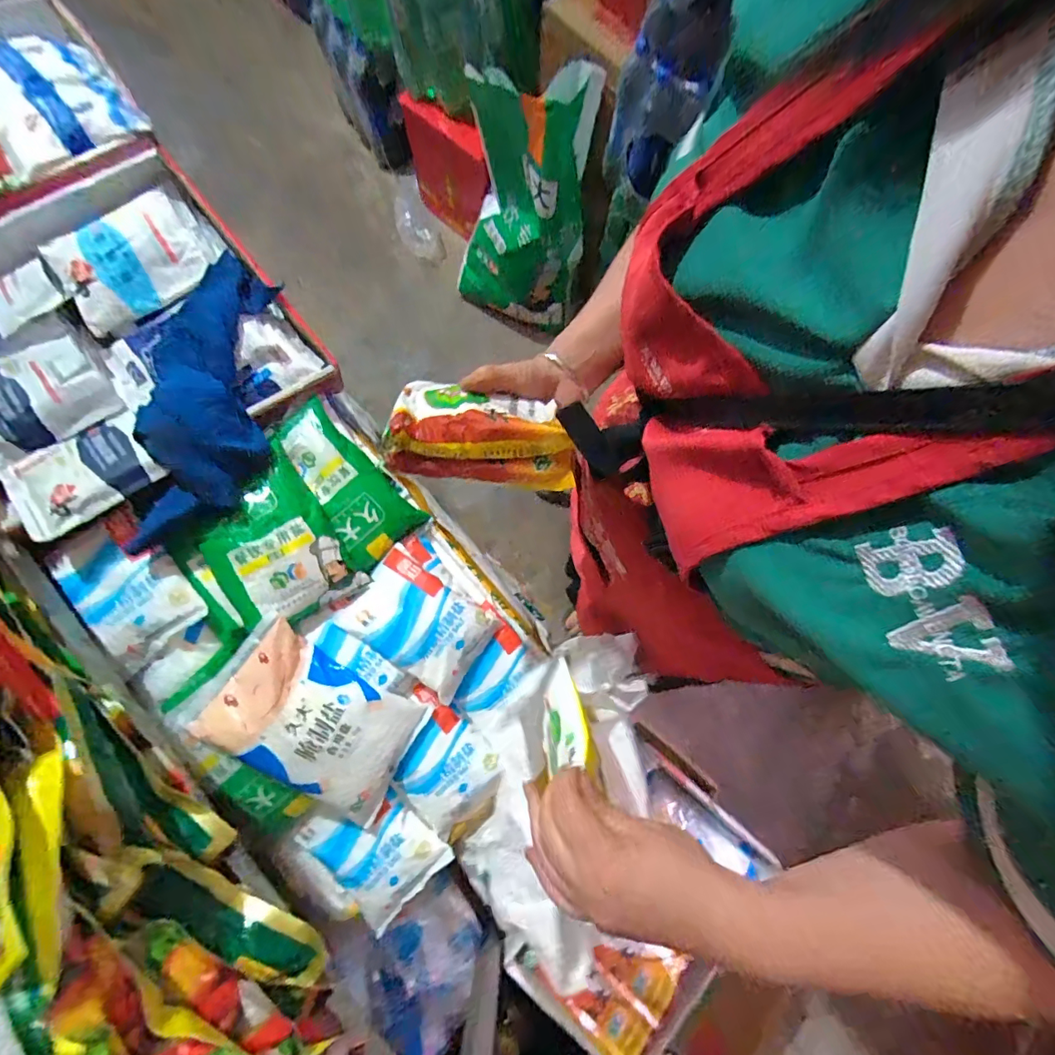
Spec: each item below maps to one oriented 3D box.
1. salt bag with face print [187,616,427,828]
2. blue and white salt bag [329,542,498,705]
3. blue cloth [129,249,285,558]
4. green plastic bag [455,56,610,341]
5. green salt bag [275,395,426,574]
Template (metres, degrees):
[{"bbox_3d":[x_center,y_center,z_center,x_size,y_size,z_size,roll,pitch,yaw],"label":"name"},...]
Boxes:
[{"bbox_3d":[-0.229,0.208,0.530,0.226,0.033,0.158,37,69,-4],"label":"salt bag with face print"},{"bbox_3d":[-0.130,0.112,0.582,0.168,0.039,0.116,36,80,6],"label":"blue and white salt bag"},{"bbox_3d":[-0.360,-0.147,0.534,0.116,0.051,0.335,1,78,-1],"label":"blue cloth"},{"bbox_3d":[-0.019,-0.742,1.152,0.306,0.561,0.224,9,78,1],"label":"green plastic bag"},{"bbox_3d":[-0.224,-0.059,0.592,0.097,0.034,0.201,-34,95,-7],"label":"green salt bag"}]

